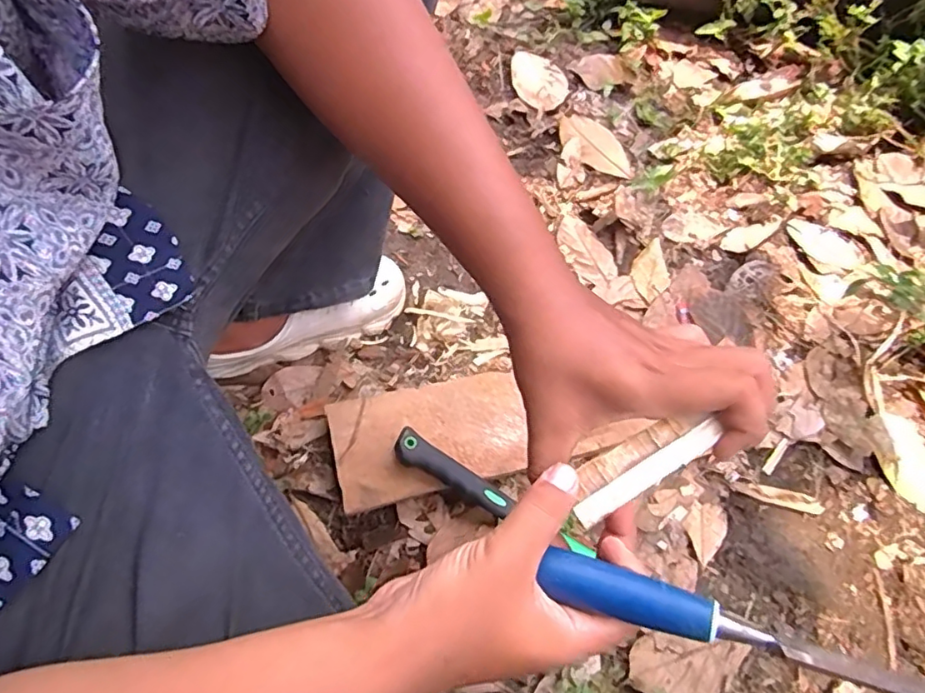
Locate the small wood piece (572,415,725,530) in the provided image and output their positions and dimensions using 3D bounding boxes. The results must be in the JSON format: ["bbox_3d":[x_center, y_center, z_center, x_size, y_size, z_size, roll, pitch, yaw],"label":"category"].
[{"bbox_3d":[0.093,0.062,0.313,0.084,0.007,0.025,-33,66,2],"label":"small wood piece"}]

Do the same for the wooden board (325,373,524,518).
[{"bbox_3d":[-0.032,0.091,0.605,0.195,0.008,0.117,-10,59,-14],"label":"wooden board"}]

